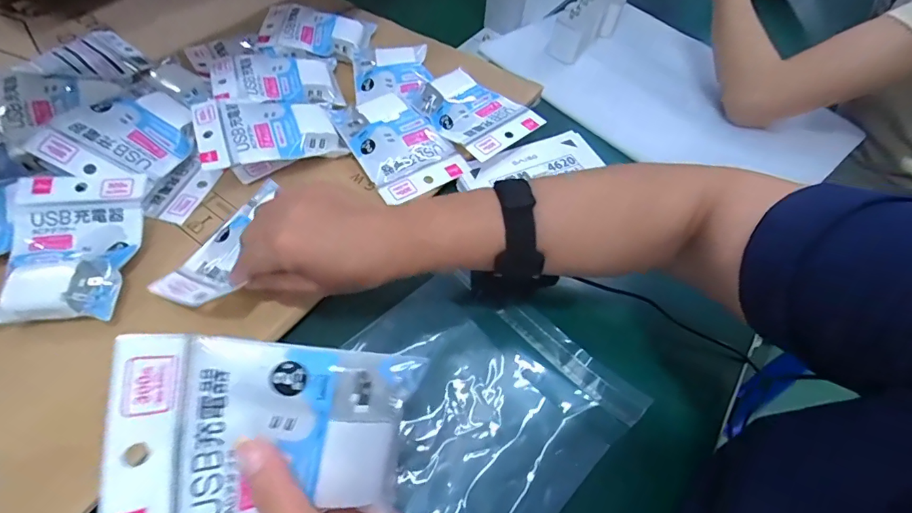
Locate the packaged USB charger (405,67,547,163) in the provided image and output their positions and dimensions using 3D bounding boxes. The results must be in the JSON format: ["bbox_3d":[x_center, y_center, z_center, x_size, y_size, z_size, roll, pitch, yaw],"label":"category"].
[{"bbox_3d":[0.018,-0.154,0.489,0.091,0.024,0.124,-36,64,-25],"label":"packaged USB charger"}]

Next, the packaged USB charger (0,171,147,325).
[{"bbox_3d":[-0.312,-0.008,0.368,0.095,0.036,0.128,-4,56,-6],"label":"packaged USB charger"}]

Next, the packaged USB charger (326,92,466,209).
[{"bbox_3d":[-0.060,-0.120,0.464,0.091,0.031,0.131,-28,62,-21],"label":"packaged USB charger"}]

